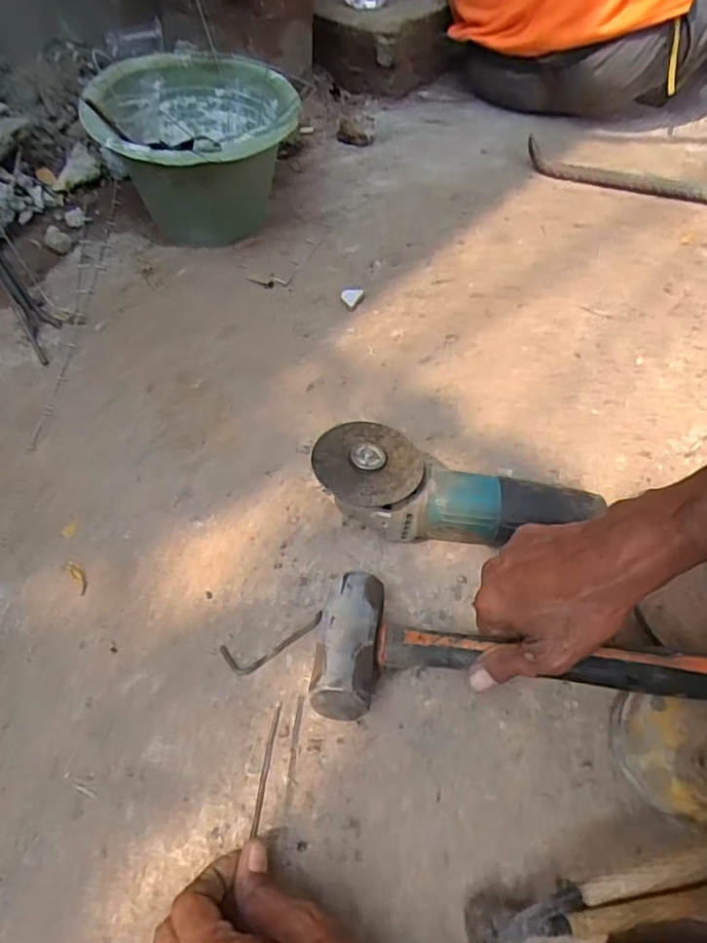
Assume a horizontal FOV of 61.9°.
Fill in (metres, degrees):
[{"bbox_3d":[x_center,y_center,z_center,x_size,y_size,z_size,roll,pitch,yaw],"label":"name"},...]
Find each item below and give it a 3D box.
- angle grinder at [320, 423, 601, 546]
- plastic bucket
[{"bbox_3d":[0.088,0.033,0.524,0.252,0.090,0.090,13,55,6],"label":"angle grinder"},{"bbox_3d":[-0.199,-0.400,0.767,0.244,0.166,0.258,-1,54,-4],"label":"plastic bucket"}]

